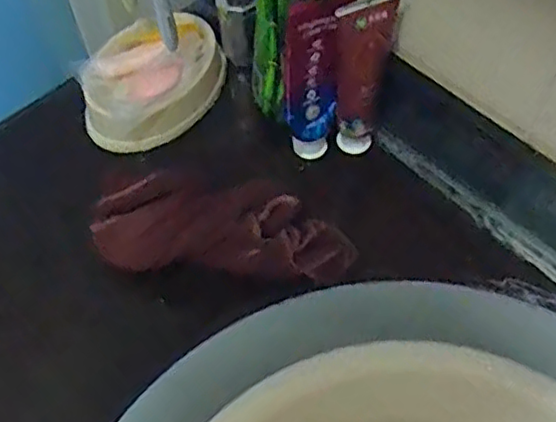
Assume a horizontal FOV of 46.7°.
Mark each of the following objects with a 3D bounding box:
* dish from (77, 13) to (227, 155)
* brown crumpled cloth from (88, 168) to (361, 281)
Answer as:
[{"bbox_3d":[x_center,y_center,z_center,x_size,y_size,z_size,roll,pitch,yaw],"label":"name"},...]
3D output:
[{"bbox_3d":[-0.122,-0.121,0.596,0.107,0.060,0.144,31,63,19],"label":"dish"},{"bbox_3d":[-0.041,0.014,0.490,0.191,0.052,0.070,0,58,1],"label":"brown crumpled cloth"}]

